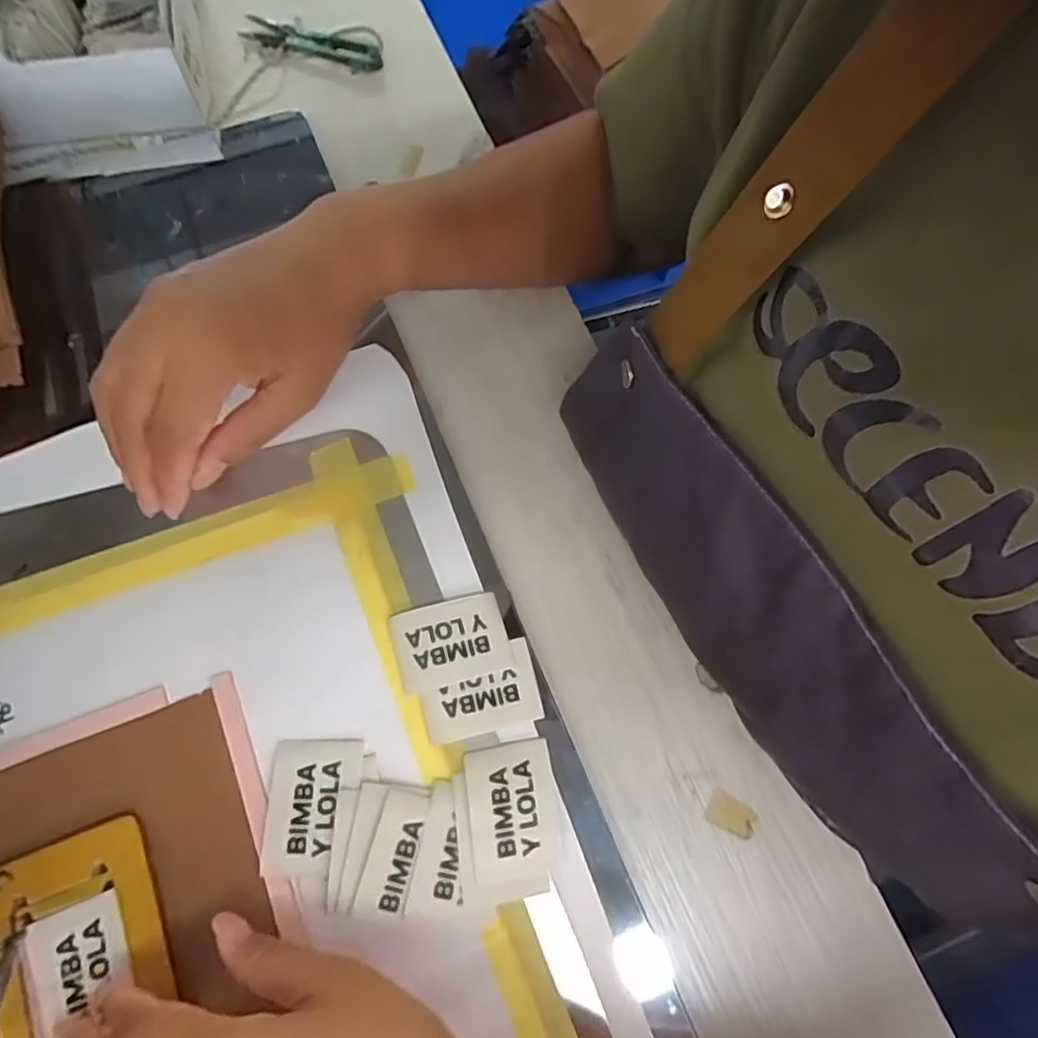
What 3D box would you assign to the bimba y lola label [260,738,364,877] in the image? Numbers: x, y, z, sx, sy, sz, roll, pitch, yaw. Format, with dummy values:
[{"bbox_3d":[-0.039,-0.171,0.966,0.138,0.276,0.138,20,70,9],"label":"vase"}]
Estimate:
[{"bbox_3d":[-0.096,0.134,0.293,0.041,0.004,0.057,-1,69,-2],"label":"bimba y lola label"}]

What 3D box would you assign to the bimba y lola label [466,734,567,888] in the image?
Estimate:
[{"bbox_3d":[-0.003,0.136,0.294,0.041,0.005,0.057,-6,70,-9],"label":"bimba y lola label"}]

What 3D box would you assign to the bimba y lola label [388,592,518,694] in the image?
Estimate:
[{"bbox_3d":[-0.035,0.061,0.317,0.056,0.005,0.042,-15,74,-7],"label":"bimba y lola label"}]

